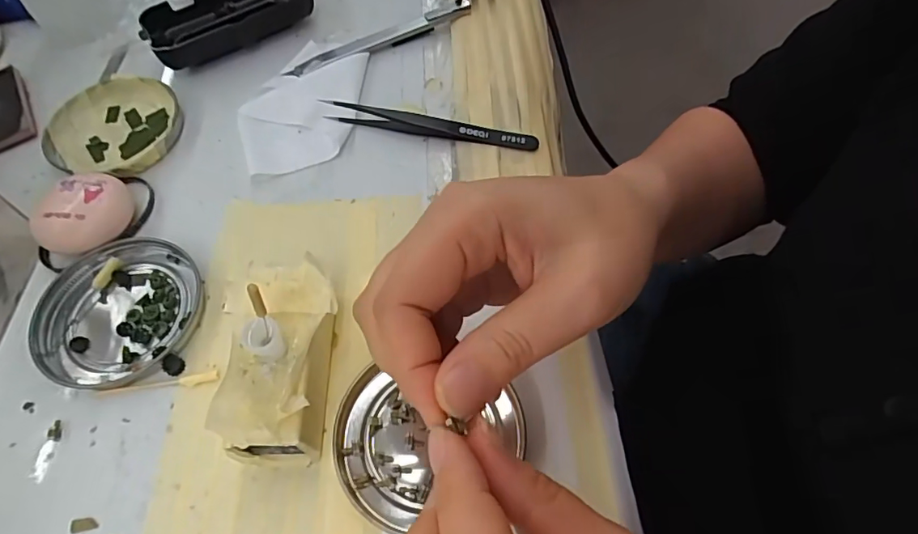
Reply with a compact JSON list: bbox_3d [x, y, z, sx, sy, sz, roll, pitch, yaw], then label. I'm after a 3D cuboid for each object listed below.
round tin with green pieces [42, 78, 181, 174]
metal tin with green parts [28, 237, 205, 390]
[{"bbox_3d":[-0.211,-0.088,0.318,0.079,0.011,0.071,12,62,9],"label":"round tin with green pieces"},{"bbox_3d":[-0.171,0.021,0.257,0.076,0.008,0.076,-1,61,2],"label":"metal tin with green parts"}]

